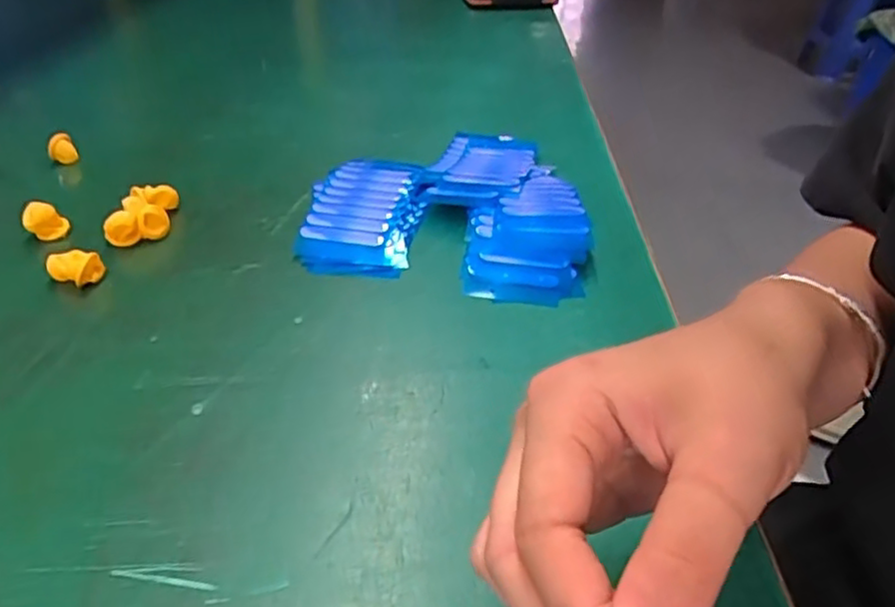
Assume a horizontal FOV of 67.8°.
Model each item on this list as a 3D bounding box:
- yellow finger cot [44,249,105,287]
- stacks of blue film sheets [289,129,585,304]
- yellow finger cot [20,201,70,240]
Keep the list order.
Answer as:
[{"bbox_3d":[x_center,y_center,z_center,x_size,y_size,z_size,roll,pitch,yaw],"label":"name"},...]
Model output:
[{"bbox_3d":[-0.205,-0.020,0.365,0.027,0.017,0.016,11,37,9],"label":"yellow finger cot"},{"bbox_3d":[0.005,-0.078,0.455,0.172,0.028,0.204,7,37,5],"label":"stacks of blue film sheets"},{"bbox_3d":[-0.241,-0.050,0.400,0.012,0.022,0.020,21,40,22],"label":"yellow finger cot"}]

